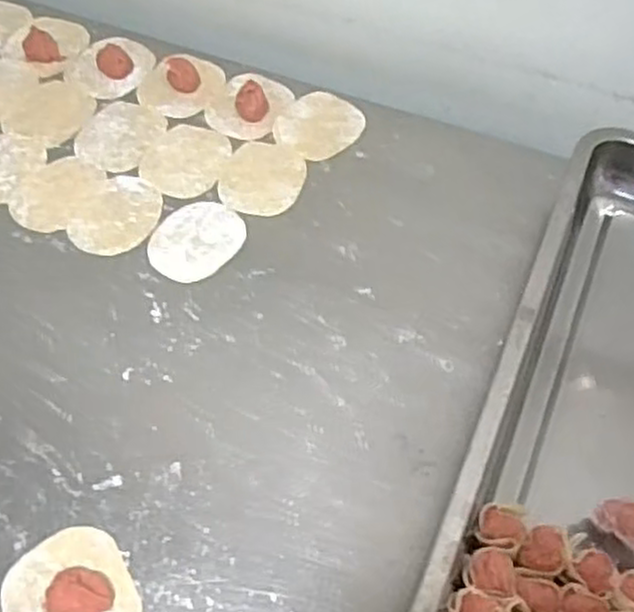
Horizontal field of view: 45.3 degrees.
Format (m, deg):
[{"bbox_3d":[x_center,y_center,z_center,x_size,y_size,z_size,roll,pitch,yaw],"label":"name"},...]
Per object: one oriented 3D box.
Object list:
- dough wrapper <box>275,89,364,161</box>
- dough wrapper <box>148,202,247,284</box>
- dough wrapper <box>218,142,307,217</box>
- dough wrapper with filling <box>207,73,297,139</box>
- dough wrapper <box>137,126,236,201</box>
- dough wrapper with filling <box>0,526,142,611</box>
[{"bbox_3d":[0.002,-0.177,0.741,0.072,0.004,0.081,36,66,16],"label":"dough wrapper"},{"bbox_3d":[-0.104,-0.058,0.656,0.071,0.004,0.087,29,59,15],"label":"dough wrapper"},{"bbox_3d":[-0.050,-0.118,0.698,0.073,0.004,0.086,17,57,8],"label":"dough wrapper"},{"bbox_3d":[-0.068,-0.204,0.743,0.070,0.029,0.083,24,58,13],"label":"dough wrapper with filling"},{"bbox_3d":[-0.123,-0.138,0.711,0.078,0.004,0.088,24,58,13],"label":"dough wrapper"},{"bbox_3d":[-0.157,0.185,0.484,0.076,0.015,0.086,-35,65,-23],"label":"dough wrapper with filling"}]

